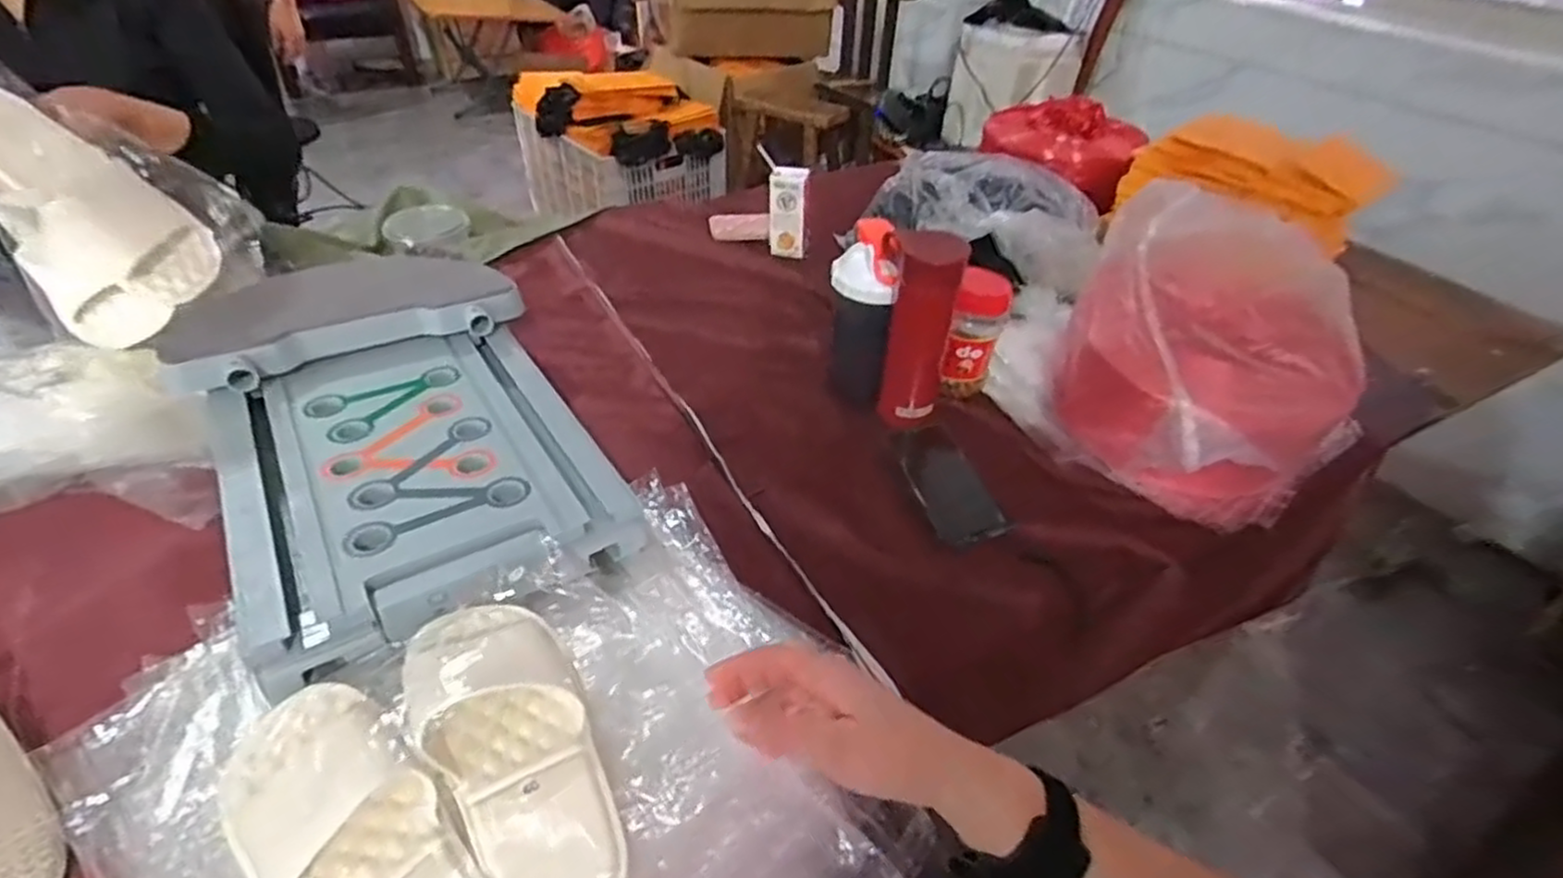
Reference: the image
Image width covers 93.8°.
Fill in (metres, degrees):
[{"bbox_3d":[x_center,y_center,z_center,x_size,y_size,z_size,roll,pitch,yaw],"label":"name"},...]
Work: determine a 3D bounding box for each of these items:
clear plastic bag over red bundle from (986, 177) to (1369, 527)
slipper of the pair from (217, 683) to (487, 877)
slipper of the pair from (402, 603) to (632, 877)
[{"bbox_3d":[0.413,-0.095,0.760,0.348,0.221,0.245,19,43,18],"label":"clear plastic bag over red bundle"},{"bbox_3d":[-0.245,0.239,0.425,0.230,0.042,0.092,32,48,29],"label":"slipper of the pair"},{"bbox_3d":[-0.172,0.192,0.470,0.097,0.040,0.236,-22,47,-27],"label":"slipper of the pair"}]

